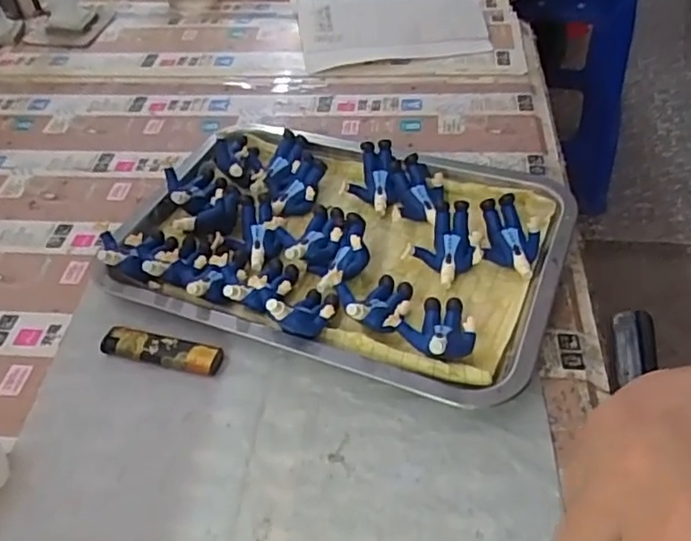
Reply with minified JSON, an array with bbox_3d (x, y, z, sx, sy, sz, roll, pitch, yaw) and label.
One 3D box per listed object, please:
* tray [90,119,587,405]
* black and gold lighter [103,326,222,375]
[{"bbox_3d":[-0.009,-0.027,0.453,0.315,0.038,0.212,15,49,19],"label":"tray"},{"bbox_3d":[-0.121,0.051,0.404,0.083,0.012,0.019,9,47,13],"label":"black and gold lighter"}]

